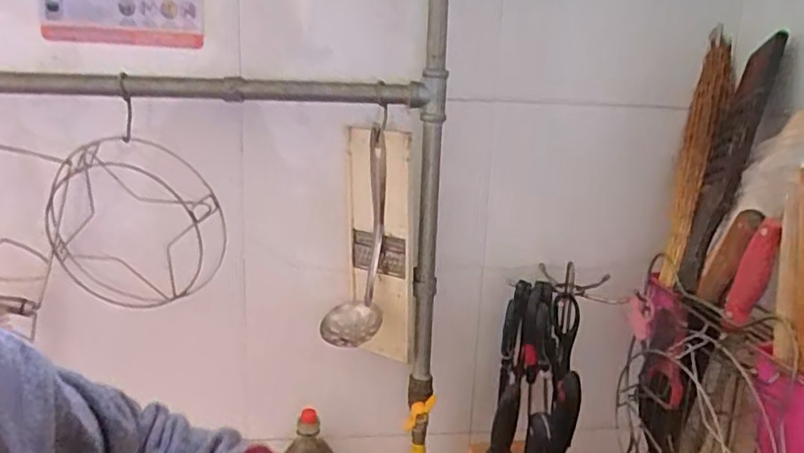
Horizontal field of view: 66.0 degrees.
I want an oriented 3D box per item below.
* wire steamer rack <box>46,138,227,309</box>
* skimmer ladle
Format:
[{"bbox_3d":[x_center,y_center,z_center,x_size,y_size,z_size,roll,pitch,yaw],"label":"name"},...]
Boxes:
[{"bbox_3d":[-0.293,-0.002,0.682,0.202,0.194,0.050,-7,23,15],"label":"wire steamer rack"},{"bbox_3d":[-0.055,0.013,0.693,0.068,0.233,0.063,1,14,-6],"label":"skimmer ladle"}]

